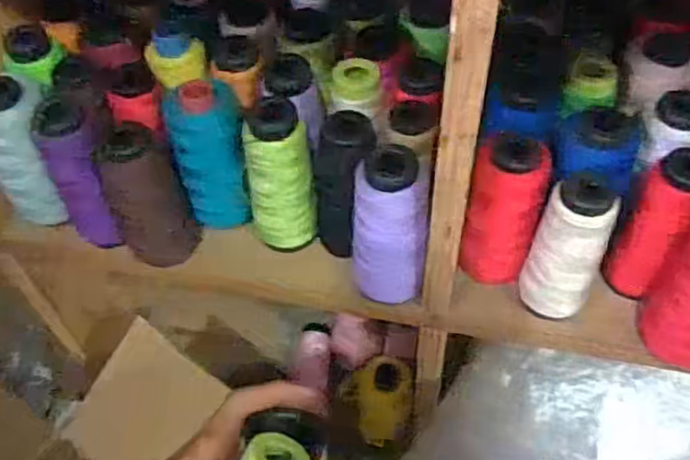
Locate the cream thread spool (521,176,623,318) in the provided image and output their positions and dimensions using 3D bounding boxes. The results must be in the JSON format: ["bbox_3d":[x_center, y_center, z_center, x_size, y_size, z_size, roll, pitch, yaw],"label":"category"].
[{"bbox_3d":[0.139,0.010,0.420,0.041,0.100,0.045,-1,53,1],"label":"cream thread spool"}]

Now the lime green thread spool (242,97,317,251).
[{"bbox_3d":[-0.045,-0.035,0.461,0.046,0.112,0.041,-5,53,-2],"label":"lime green thread spool"}]

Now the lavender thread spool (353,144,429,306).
[{"bbox_3d":[0.028,-0.001,0.421,0.045,0.108,0.041,3,53,4],"label":"lavender thread spool"}]

